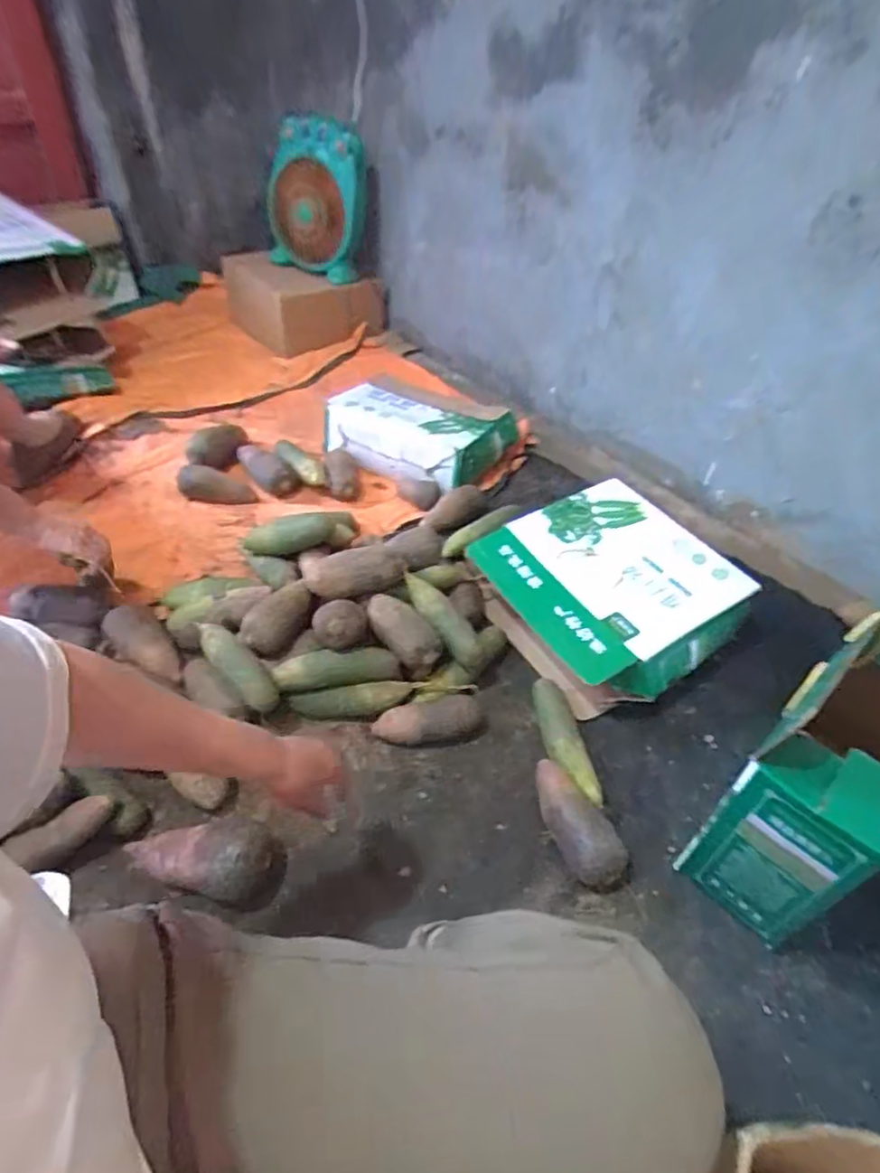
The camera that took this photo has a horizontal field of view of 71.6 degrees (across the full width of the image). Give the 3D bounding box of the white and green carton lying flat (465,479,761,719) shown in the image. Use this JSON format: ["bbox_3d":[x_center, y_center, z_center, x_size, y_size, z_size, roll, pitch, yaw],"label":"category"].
[{"bbox_3d":[0.282,0.003,1.055,0.324,0.146,0.378,-23,51,-26],"label":"white and green carton lying flat"}]

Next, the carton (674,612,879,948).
[{"bbox_3d":[0.499,0.227,0.751,0.354,0.321,0.139,-26,52,-29],"label":"carton"}]

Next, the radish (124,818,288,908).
[{"bbox_3d":[-0.289,0.338,0.745,0.185,0.079,0.090,3,44,-3],"label":"radish"}]

